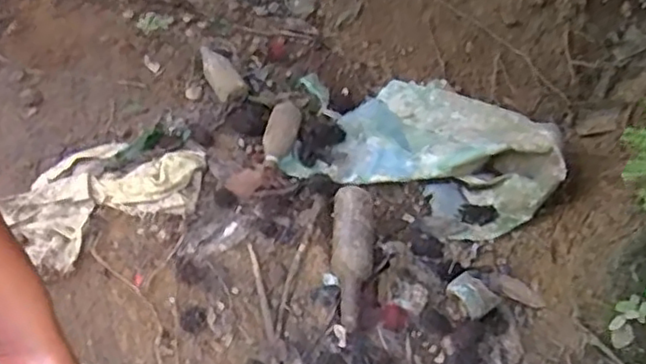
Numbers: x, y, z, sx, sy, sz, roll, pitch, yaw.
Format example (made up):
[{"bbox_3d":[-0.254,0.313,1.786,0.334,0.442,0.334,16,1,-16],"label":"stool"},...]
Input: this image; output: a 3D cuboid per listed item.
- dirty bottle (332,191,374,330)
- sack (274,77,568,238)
[{"bbox_3d":[0.057,0.142,1.317,0.079,0.070,0.289,3,56,-3],"label":"dirty bottle"},{"bbox_3d":[0.209,-0.100,1.479,0.602,0.132,0.376,24,56,12],"label":"sack"}]

